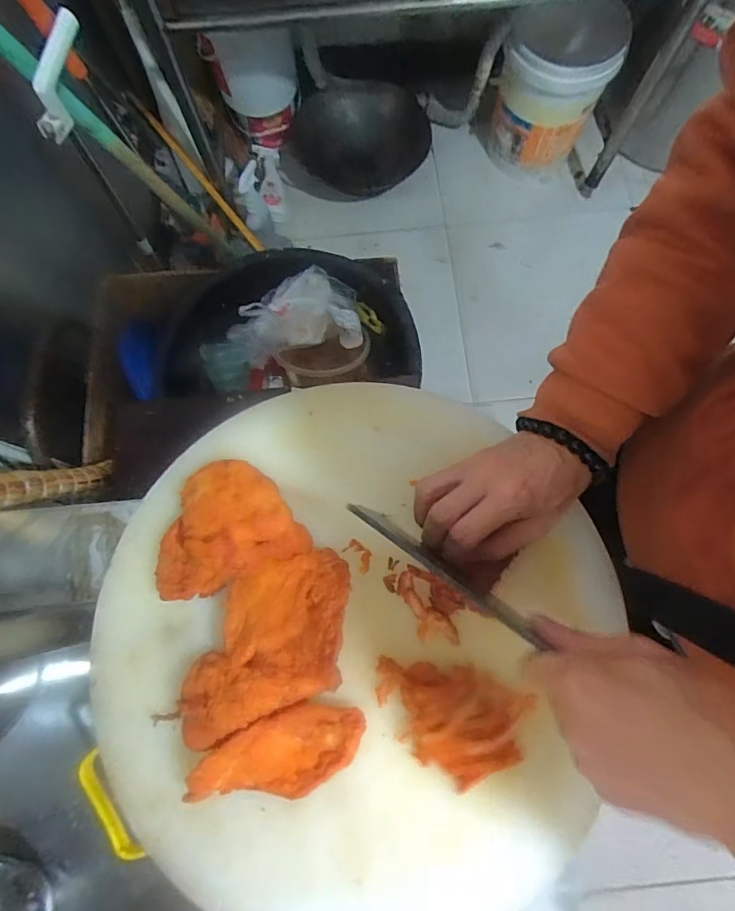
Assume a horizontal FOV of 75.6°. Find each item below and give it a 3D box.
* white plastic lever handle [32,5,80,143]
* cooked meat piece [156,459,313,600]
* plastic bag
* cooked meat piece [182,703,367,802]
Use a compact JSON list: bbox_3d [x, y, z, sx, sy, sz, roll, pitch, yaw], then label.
[{"bbox_3d":[-0.420,-0.508,0.634,0.035,0.045,0.154,32,115,8],"label":"white plastic lever handle"},{"bbox_3d":[-0.120,0.054,0.376,0.123,0.043,0.098,-24,77,-4],"label":"cooked meat piece"},{"bbox_3d":[-0.126,-0.245,0.781,0.219,0.106,0.136,-11,77,-1],"label":"plastic bag"},{"bbox_3d":[-0.062,0.214,0.339,0.120,0.037,0.056,-17,77,-3],"label":"cooked meat piece"}]

